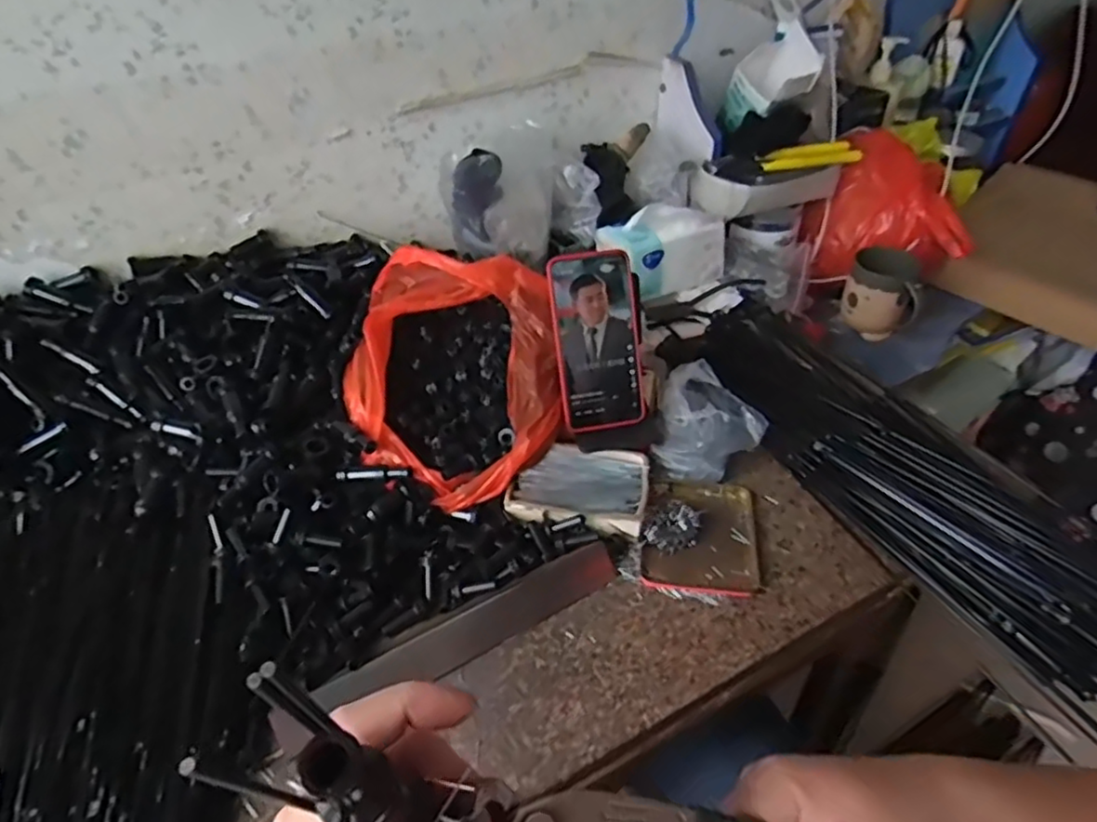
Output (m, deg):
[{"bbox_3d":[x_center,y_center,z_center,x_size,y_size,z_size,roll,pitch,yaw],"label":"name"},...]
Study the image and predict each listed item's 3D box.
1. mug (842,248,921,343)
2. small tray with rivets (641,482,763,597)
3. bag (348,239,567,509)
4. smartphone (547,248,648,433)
[{"bbox_3d":[0.454,-0.164,0.886,0.092,0.110,0.088,17,46,19],"label":"mug"},{"bbox_3d":[0.138,0.110,0.590,0.100,0.019,0.119,4,43,6],"label":"small tray with rivets"},{"bbox_3d":[-0.092,-0.044,0.628,0.198,0.141,0.234,-6,43,-5],"label":"bag"},{"bbox_3d":[0.046,-0.064,0.604,0.078,0.162,0.011,-10,11,-8],"label":"smartphone"}]

